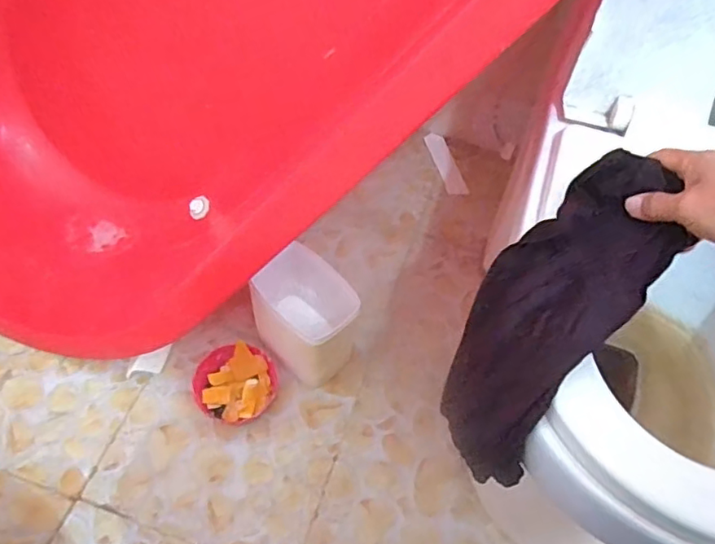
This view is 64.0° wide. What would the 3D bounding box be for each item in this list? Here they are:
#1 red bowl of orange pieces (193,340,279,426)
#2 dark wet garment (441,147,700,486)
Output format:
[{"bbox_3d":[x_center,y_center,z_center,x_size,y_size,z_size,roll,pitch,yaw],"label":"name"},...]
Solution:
[{"bbox_3d":[-0.176,0.163,0.833,0.112,0.043,0.106,2,56,-3],"label":"red bowl of orange pieces"},{"bbox_3d":[0.163,0.032,0.486,0.112,0.076,0.285,32,87,16],"label":"dark wet garment"}]

